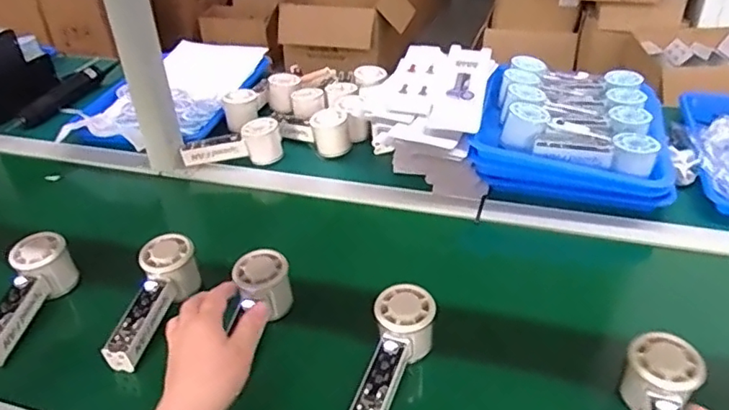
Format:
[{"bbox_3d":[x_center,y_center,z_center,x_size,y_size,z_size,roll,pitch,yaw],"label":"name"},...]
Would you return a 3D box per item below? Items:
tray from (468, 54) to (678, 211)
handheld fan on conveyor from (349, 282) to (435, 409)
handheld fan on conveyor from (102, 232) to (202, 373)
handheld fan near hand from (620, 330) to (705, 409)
[{"bbox_3d":[0.297,-0.115,0.836,0.242,0.096,0.256,7,36,15],"label":"tray"},{"bbox_3d":[0.022,0.151,0.540,0.056,0.055,0.155,12,52,21],"label":"handheld fan on conveyor"},{"bbox_3d":[-0.225,0.100,0.610,0.052,0.043,0.156,6,52,14],"label":"handheld fan on conveyor"},{"bbox_3d":[0.244,0.183,0.472,0.058,0.048,0.156,8,48,16],"label":"handheld fan near hand"}]

